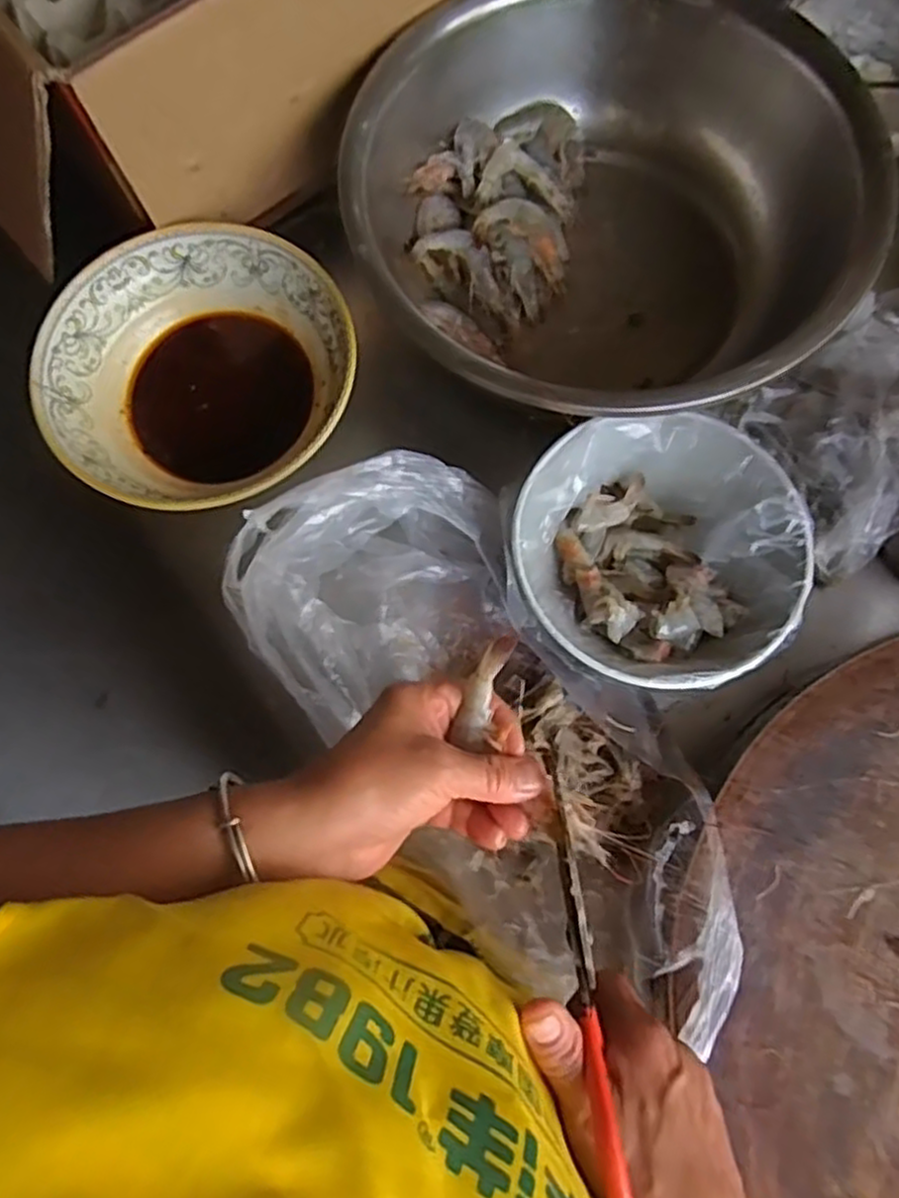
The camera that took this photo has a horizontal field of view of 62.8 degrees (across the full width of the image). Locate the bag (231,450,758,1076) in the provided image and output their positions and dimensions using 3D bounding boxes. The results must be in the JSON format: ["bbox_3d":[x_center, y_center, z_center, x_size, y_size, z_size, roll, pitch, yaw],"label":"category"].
[{"bbox_3d":[0.024,0.085,0.464,0.190,0.084,0.393,-33,77,-5],"label":"bag"}]

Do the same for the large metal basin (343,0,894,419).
[{"bbox_3d":[0.116,-0.285,0.568,0.351,0.129,0.356,-1,77,2],"label":"large metal basin"}]

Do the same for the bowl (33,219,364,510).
[{"bbox_3d":[-0.179,-0.164,0.542,0.221,0.067,0.223,41,82,11],"label":"bowl"}]

